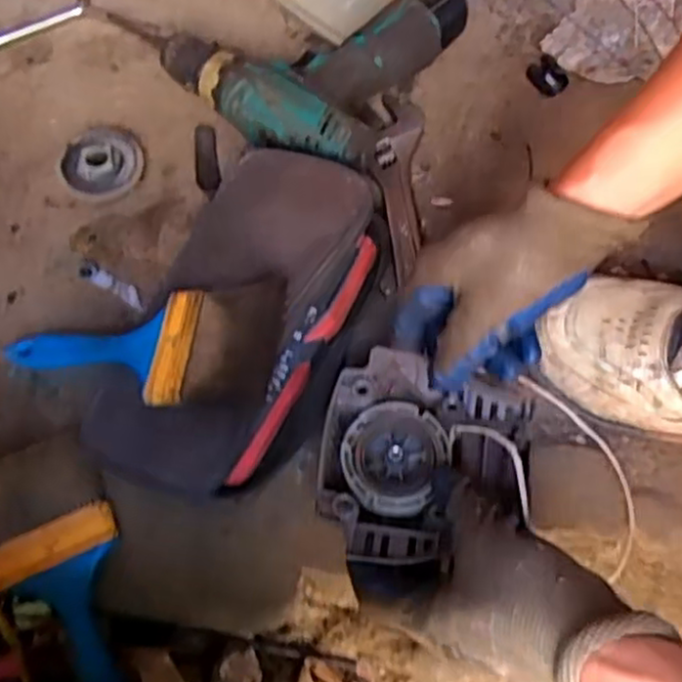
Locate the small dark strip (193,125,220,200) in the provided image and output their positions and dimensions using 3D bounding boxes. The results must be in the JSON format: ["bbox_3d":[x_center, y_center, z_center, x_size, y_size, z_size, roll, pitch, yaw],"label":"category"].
[{"bbox_3d":[-0.103,-0.138,0.544,0.017,0.016,0.069,-8,68,-4],"label":"small dark strip"}]

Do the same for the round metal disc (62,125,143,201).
[{"bbox_3d":[-0.180,-0.133,0.537,0.059,0.024,0.053,-21,70,-9],"label":"round metal disc"}]

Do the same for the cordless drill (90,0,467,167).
[{"bbox_3d":[-0.056,-0.244,0.567,0.252,0.061,0.184,29,70,10],"label":"cordless drill"}]

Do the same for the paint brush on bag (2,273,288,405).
[{"bbox_3d":[-0.129,0.002,0.446,0.189,0.022,0.079,-3,66,21],"label":"paint brush on bag"}]

